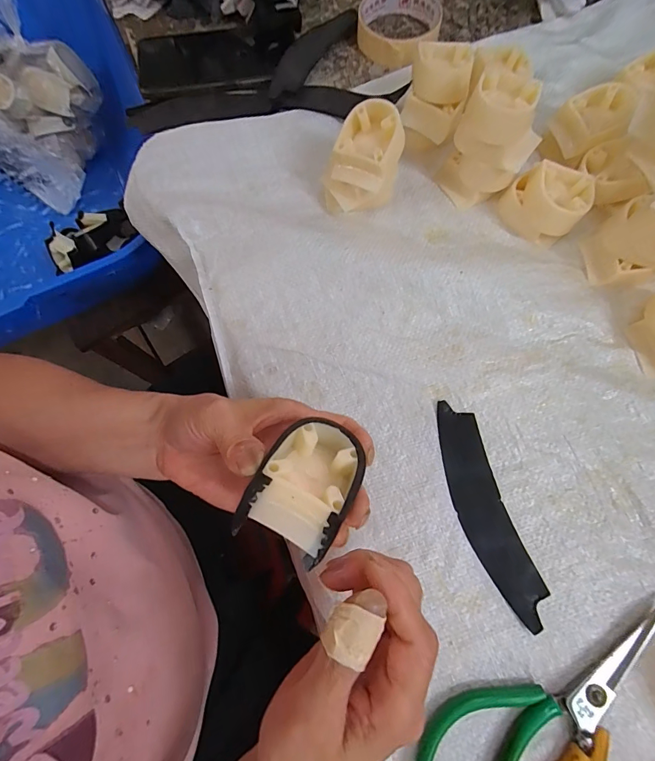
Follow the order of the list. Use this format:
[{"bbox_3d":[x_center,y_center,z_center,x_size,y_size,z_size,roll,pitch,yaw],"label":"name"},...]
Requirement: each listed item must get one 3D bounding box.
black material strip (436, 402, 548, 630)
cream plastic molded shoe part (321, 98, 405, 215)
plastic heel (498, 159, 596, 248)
[{"bbox_3d":[0.112,0.091,0.274,0.035,0.005,0.151,-17,74,-4],"label":"black material strip"},{"bbox_3d":[0.029,-0.181,0.320,0.060,0.065,0.054,8,74,4],"label":"cream plastic molded shoe part"},{"bbox_3d":[0.183,-0.152,0.321,0.060,0.036,0.049,32,77,10],"label":"plastic heel"}]

